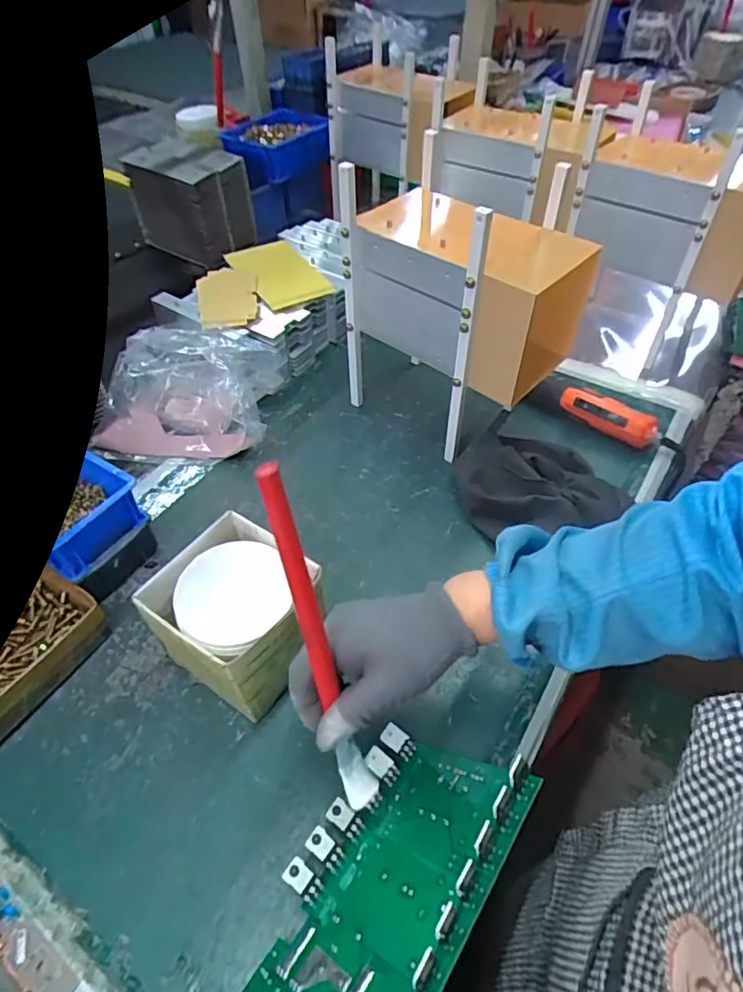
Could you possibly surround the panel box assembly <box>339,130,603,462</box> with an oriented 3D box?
[{"bbox_3d":[0.095,-0.207,0.597,0.230,0.230,0.147,34,57,26],"label":"panel box assembly"}]

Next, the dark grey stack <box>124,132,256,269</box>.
[{"bbox_3d":[-0.325,-0.533,0.985,0.213,0.154,0.124,27,53,23],"label":"dark grey stack"}]

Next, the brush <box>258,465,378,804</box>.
[{"bbox_3d":[-0.030,0.104,0.336,0.021,0.281,0.025,-23,35,-19],"label":"brush"}]

